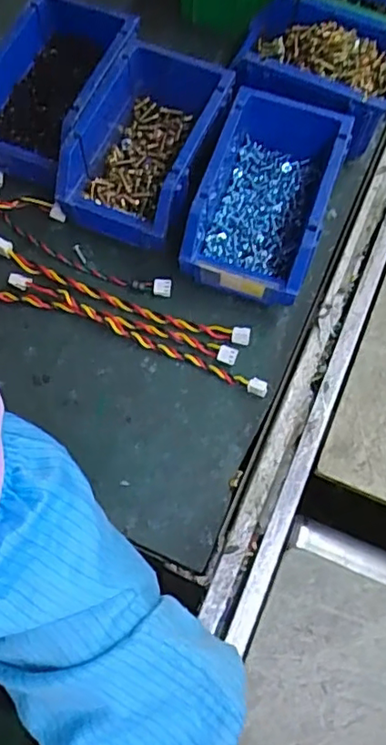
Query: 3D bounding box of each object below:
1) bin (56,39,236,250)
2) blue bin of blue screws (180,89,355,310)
[{"bbox_3d":[-0.041,-0.199,0.526,0.108,0.069,0.170,20,68,8],"label":"bin"},{"bbox_3d":[0.063,-0.148,0.517,0.103,0.083,0.172,18,69,6],"label":"blue bin of blue screws"}]

